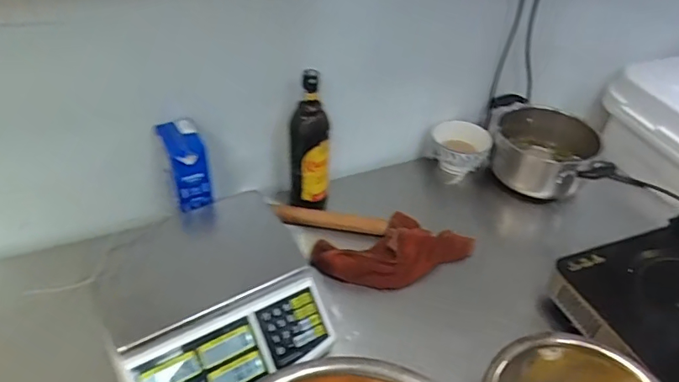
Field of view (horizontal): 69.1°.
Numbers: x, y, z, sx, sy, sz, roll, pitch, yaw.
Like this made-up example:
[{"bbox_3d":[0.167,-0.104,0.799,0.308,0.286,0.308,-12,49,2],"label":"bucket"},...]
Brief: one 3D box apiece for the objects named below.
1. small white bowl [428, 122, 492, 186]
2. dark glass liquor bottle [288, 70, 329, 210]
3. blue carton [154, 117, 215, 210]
[{"bbox_3d":[0.280,-0.091,1.155,0.143,0.094,0.126,9,39,5],"label":"small white bowl"},{"bbox_3d":[-0.055,-0.081,0.897,0.074,0.249,0.060,-1,40,-6],"label":"dark glass liquor bottle"},{"bbox_3d":[-0.258,-0.047,0.826,0.062,0.109,0.109,-14,43,-21],"label":"blue carton"}]

